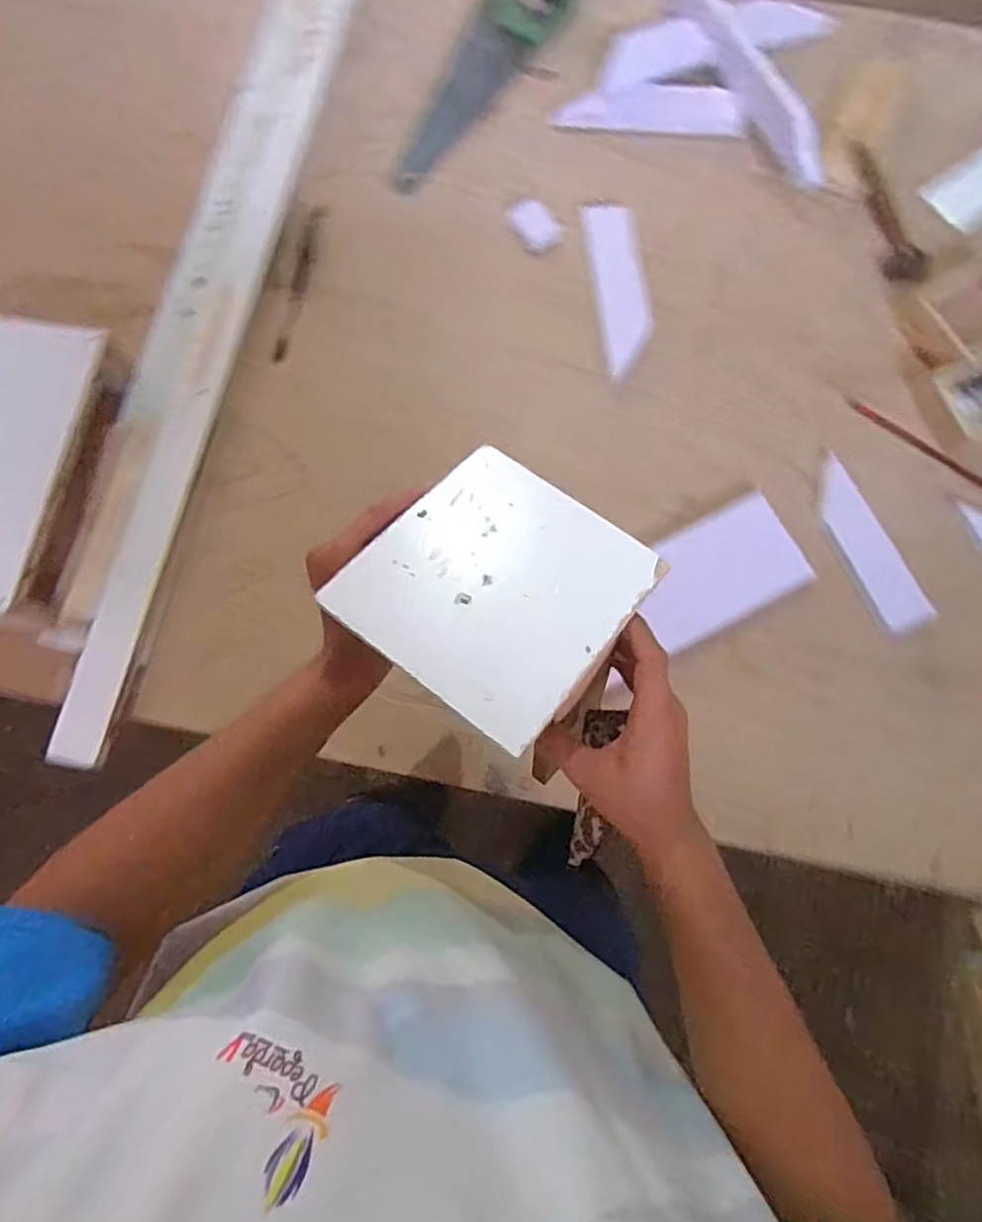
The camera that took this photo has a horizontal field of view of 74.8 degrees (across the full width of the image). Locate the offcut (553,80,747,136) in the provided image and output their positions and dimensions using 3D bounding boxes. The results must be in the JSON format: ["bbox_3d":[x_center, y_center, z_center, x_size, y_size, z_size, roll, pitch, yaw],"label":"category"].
[{"bbox_3d":[0.222,-0.705,0.898,0.250,0.011,0.084,6,77,1],"label":"offcut"}]

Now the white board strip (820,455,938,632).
[{"bbox_3d":[0.432,-0.080,0.745,0.062,0.021,0.213,-21,80,-5],"label":"white board strip"}]

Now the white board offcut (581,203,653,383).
[{"bbox_3d":[0.166,-0.419,0.833,0.065,0.010,0.251,-6,77,-2],"label":"white board offcut"}]

